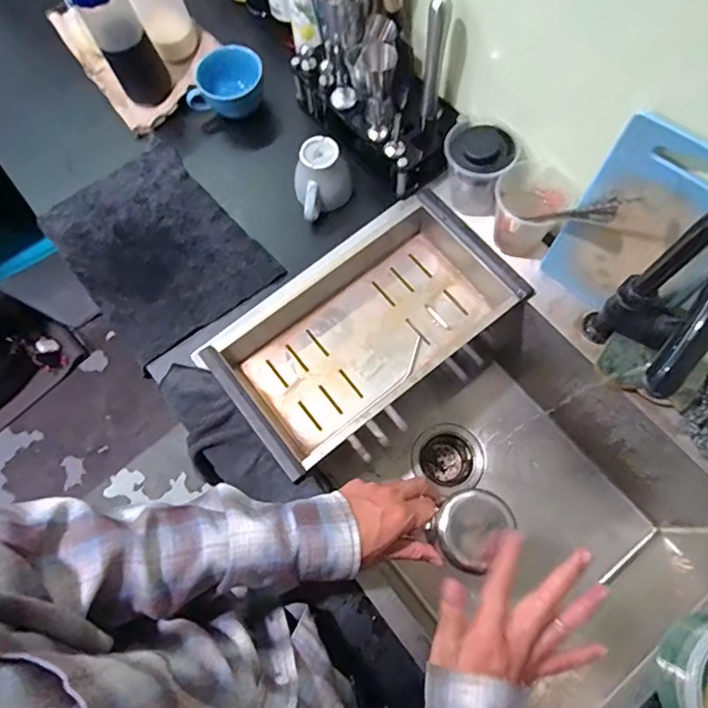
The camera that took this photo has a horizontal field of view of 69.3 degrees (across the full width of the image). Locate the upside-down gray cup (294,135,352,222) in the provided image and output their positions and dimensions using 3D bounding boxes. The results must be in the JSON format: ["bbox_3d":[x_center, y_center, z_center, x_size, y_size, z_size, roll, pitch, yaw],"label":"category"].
[{"bbox_3d":[-0.042,-0.235,0.688,0.077,0.074,0.082,-1,71,2],"label":"upside-down gray cup"}]

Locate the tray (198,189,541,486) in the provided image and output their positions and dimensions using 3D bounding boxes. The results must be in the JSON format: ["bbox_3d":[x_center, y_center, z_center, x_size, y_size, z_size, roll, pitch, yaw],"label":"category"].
[{"bbox_3d":[0.013,-0.033,0.680,0.377,0.077,0.210,-38,74,-10],"label":"tray"}]

